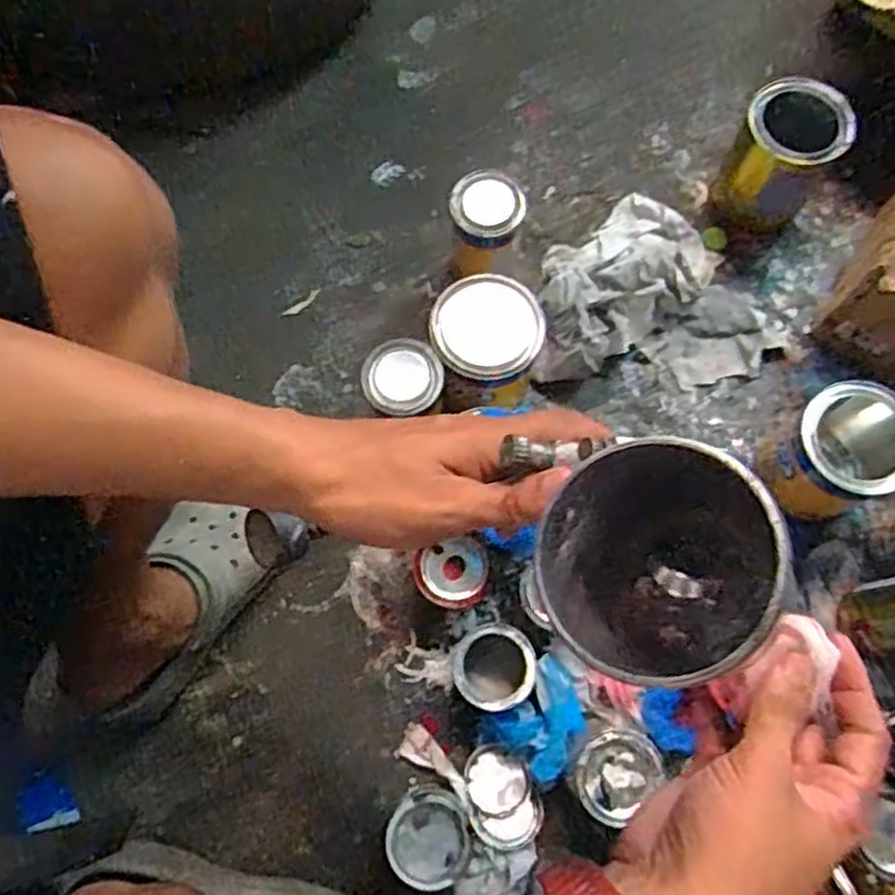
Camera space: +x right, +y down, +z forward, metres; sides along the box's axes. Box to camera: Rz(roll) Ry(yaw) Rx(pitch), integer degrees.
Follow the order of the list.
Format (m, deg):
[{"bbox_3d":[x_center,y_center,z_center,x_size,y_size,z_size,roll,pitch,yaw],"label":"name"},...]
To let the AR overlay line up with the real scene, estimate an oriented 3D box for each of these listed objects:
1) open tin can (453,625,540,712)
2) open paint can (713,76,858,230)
[{"bbox_3d":[0.044,0.209,0.718,0.074,0.070,0.070,0,72,1],"label":"open tin can"},{"bbox_3d":[0.374,-0.326,0.846,0.102,0.131,0.102,0,72,1],"label":"open paint can"}]

